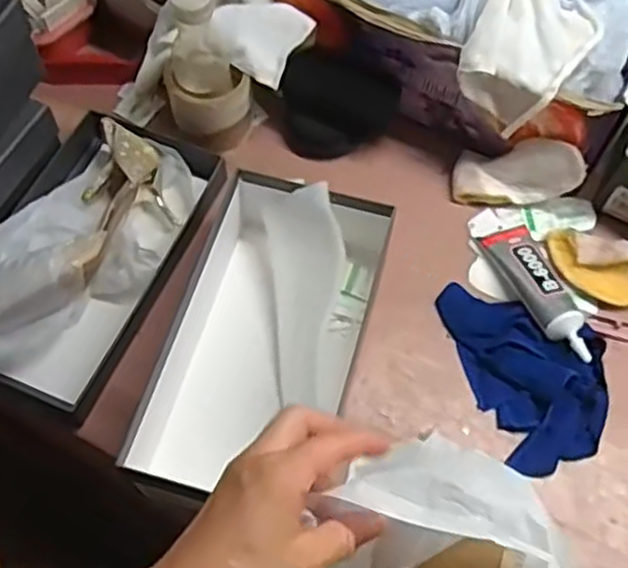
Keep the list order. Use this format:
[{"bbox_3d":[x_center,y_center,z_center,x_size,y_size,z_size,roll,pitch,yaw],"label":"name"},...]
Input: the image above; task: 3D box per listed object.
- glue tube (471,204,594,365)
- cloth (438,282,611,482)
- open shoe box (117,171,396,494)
[{"bbox_3d":[0.218,-0.007,0.731,0.056,0.028,0.193,-17,47,-9],"label":"glue tube"},{"bbox_3d":[0.205,0.071,0.697,0.122,0.034,0.196,-14,64,-7],"label":"cloth"},{"bbox_3d":[-0.047,0.054,0.687,0.170,0.115,0.296,16,64,7],"label":"open shoe box"}]

